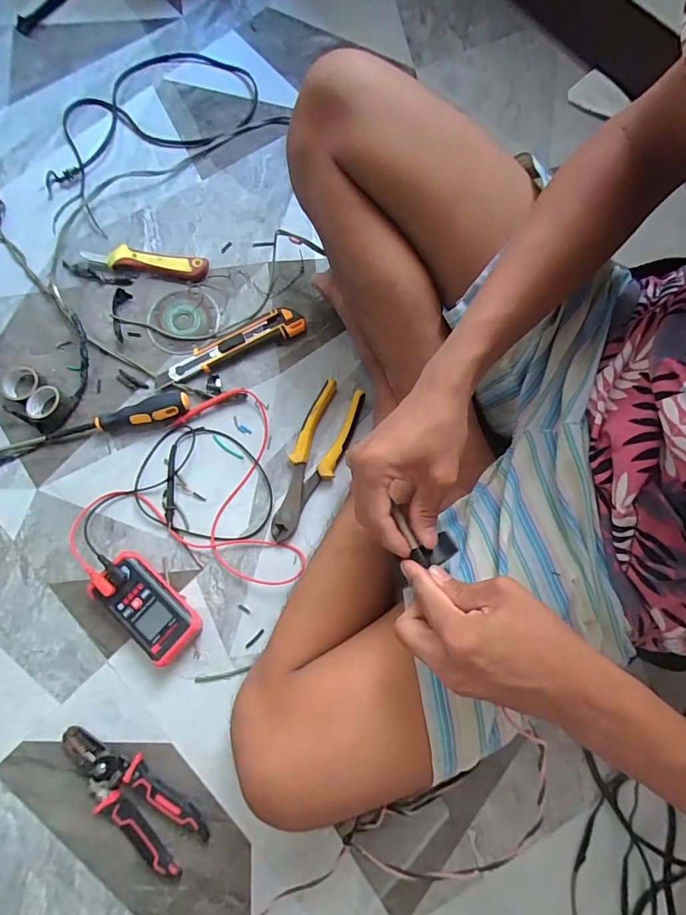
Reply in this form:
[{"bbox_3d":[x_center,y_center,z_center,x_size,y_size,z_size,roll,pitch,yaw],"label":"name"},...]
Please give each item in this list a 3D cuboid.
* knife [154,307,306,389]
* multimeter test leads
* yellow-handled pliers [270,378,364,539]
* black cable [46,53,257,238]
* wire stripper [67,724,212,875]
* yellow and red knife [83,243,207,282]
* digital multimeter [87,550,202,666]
[{"bbox_3d":[-0.144,-0.141,0.538,0.195,0.018,0.040,-24,78,-5],"label":"knife"},{"bbox_3d":[-0.189,0.052,0.487,0.238,0.033,0.230,-16,78,-4],"label":"multimeter test leads"},{"bbox_3d":[-0.034,0.004,0.507,0.056,0.022,0.194,22,78,5],"label":"yellow-handled pliers"},{"bbox_3d":[-0.288,-0.478,0.611,0.194,0.018,0.325,43,81,9],"label":"black cable"},{"bbox_3d":[-0.216,0.339,0.434,0.172,0.012,0.059,38,80,8],"label":"wire stripper"},{"bbox_3d":[-0.259,-0.258,0.562,0.159,0.021,0.030,9,77,2],"label":"yellow and red knife"},{"bbox_3d":[-0.213,0.160,0.464,0.126,0.034,0.063,41,80,8],"label":"digital multimeter"}]

